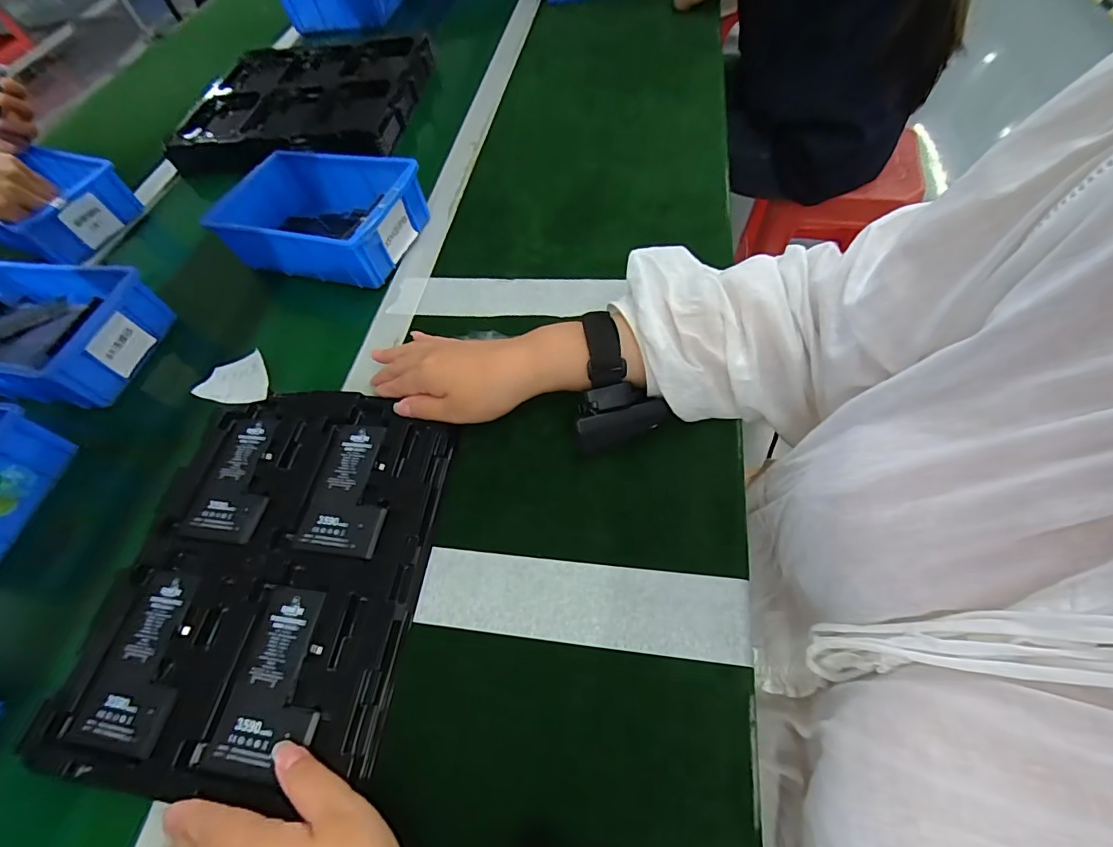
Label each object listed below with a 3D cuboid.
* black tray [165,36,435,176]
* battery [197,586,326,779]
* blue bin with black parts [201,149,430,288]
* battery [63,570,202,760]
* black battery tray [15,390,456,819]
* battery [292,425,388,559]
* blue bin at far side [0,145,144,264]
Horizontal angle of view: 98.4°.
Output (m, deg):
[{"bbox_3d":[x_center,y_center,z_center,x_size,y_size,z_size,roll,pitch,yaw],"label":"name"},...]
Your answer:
[{"bbox_3d":[-0.363,-0.459,0.692,0.326,0.048,0.286,0,58,5],"label":"black tray"},{"bbox_3d":[-0.168,0.155,0.296,0.062,0.006,0.100,5,59,8],"label":"battery"},{"bbox_3d":[-0.248,-0.222,0.502,0.197,0.060,0.129,18,61,15],"label":"blue bin with black parts"},{"bbox_3d":[-0.264,0.151,0.313,0.064,0.006,0.102,3,59,7],"label":"battery"},{"bbox_3d":[-0.199,0.093,0.337,0.221,0.023,0.263,3,59,6],"label":"black battery tray"},{"bbox_3d":[-0.152,0.046,0.359,0.063,0.005,0.103,1,58,5],"label":"battery"},{"bbox_3d":[-0.624,-0.273,0.598,0.152,0.058,0.138,16,62,15],"label":"blue bin at far side"}]

